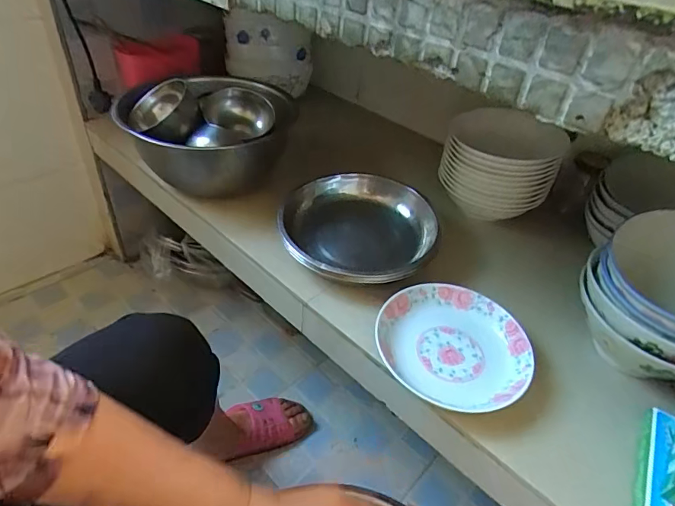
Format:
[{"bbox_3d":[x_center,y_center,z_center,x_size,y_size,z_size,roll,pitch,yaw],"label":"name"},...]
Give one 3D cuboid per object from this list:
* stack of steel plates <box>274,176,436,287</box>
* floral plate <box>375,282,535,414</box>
[{"bbox_3d":[0.036,-0.030,0.639,0.197,0.065,0.215,6,39,0],"label":"stack of steel plates"},{"bbox_3d":[0.133,0.105,0.506,0.170,0.030,0.165,4,39,-3],"label":"floral plate"}]

